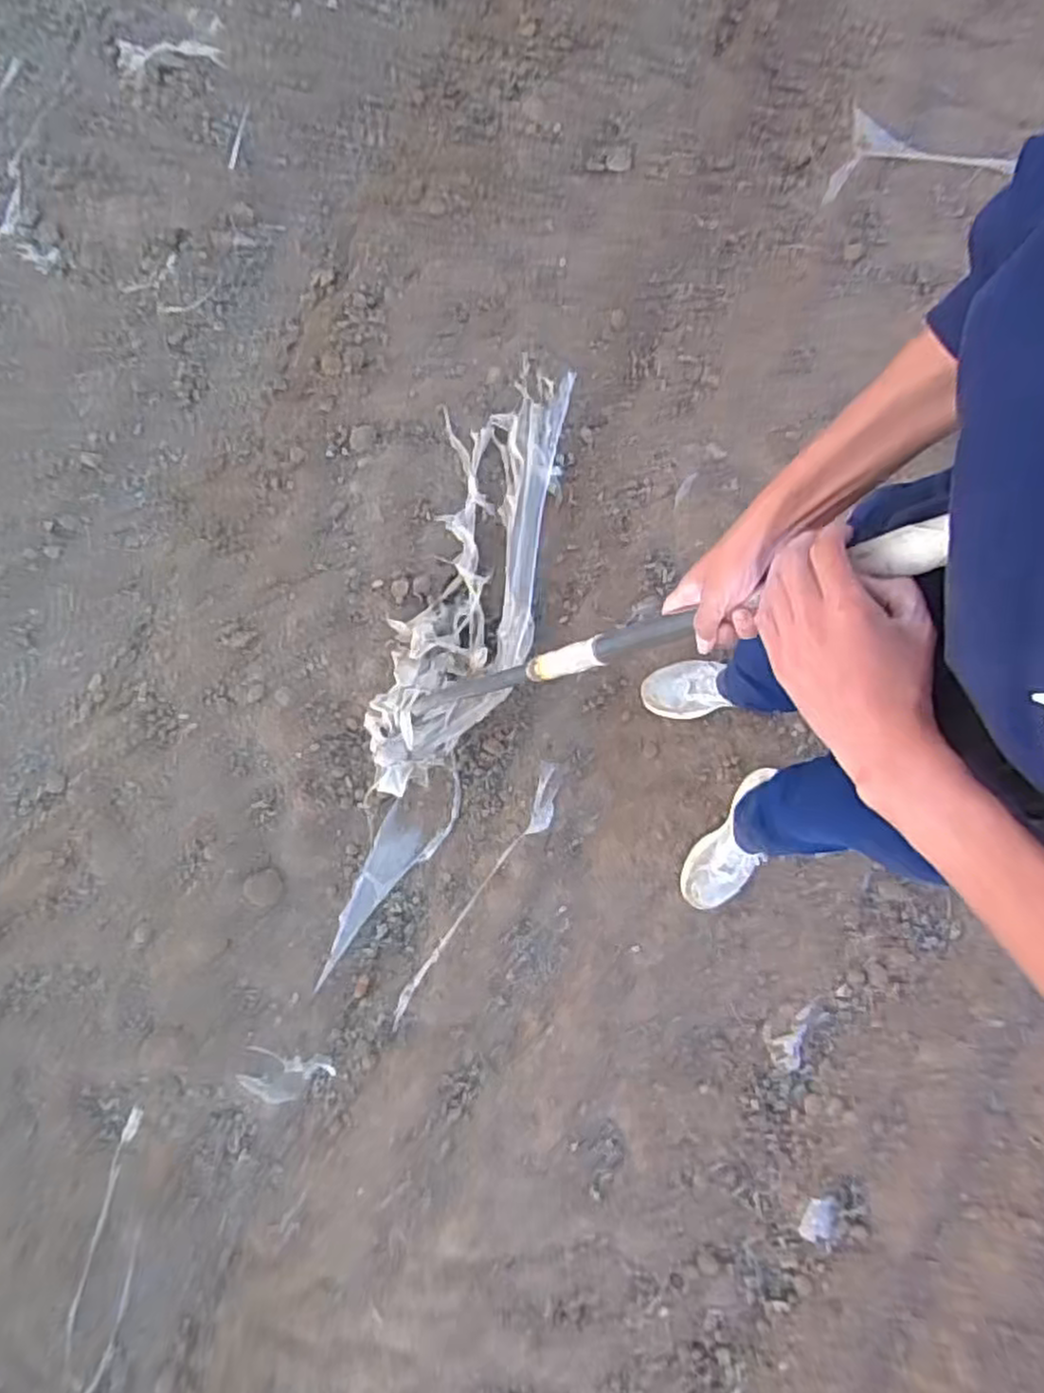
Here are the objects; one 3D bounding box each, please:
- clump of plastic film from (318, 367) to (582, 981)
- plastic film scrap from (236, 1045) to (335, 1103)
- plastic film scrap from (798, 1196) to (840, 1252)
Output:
[{"bbox_3d":[-0.127,-0.067,1.395,0.241,0.251,1.159,11,82,6],"label":"clump of plastic film"},{"bbox_3d":[-0.443,0.716,1.398,0.170,0.016,0.096,8,82,6],"label":"plastic film scrap"},{"bbox_3d":[0.514,0.895,1.270,0.056,0.010,0.081,28,84,8],"label":"plastic film scrap"}]

